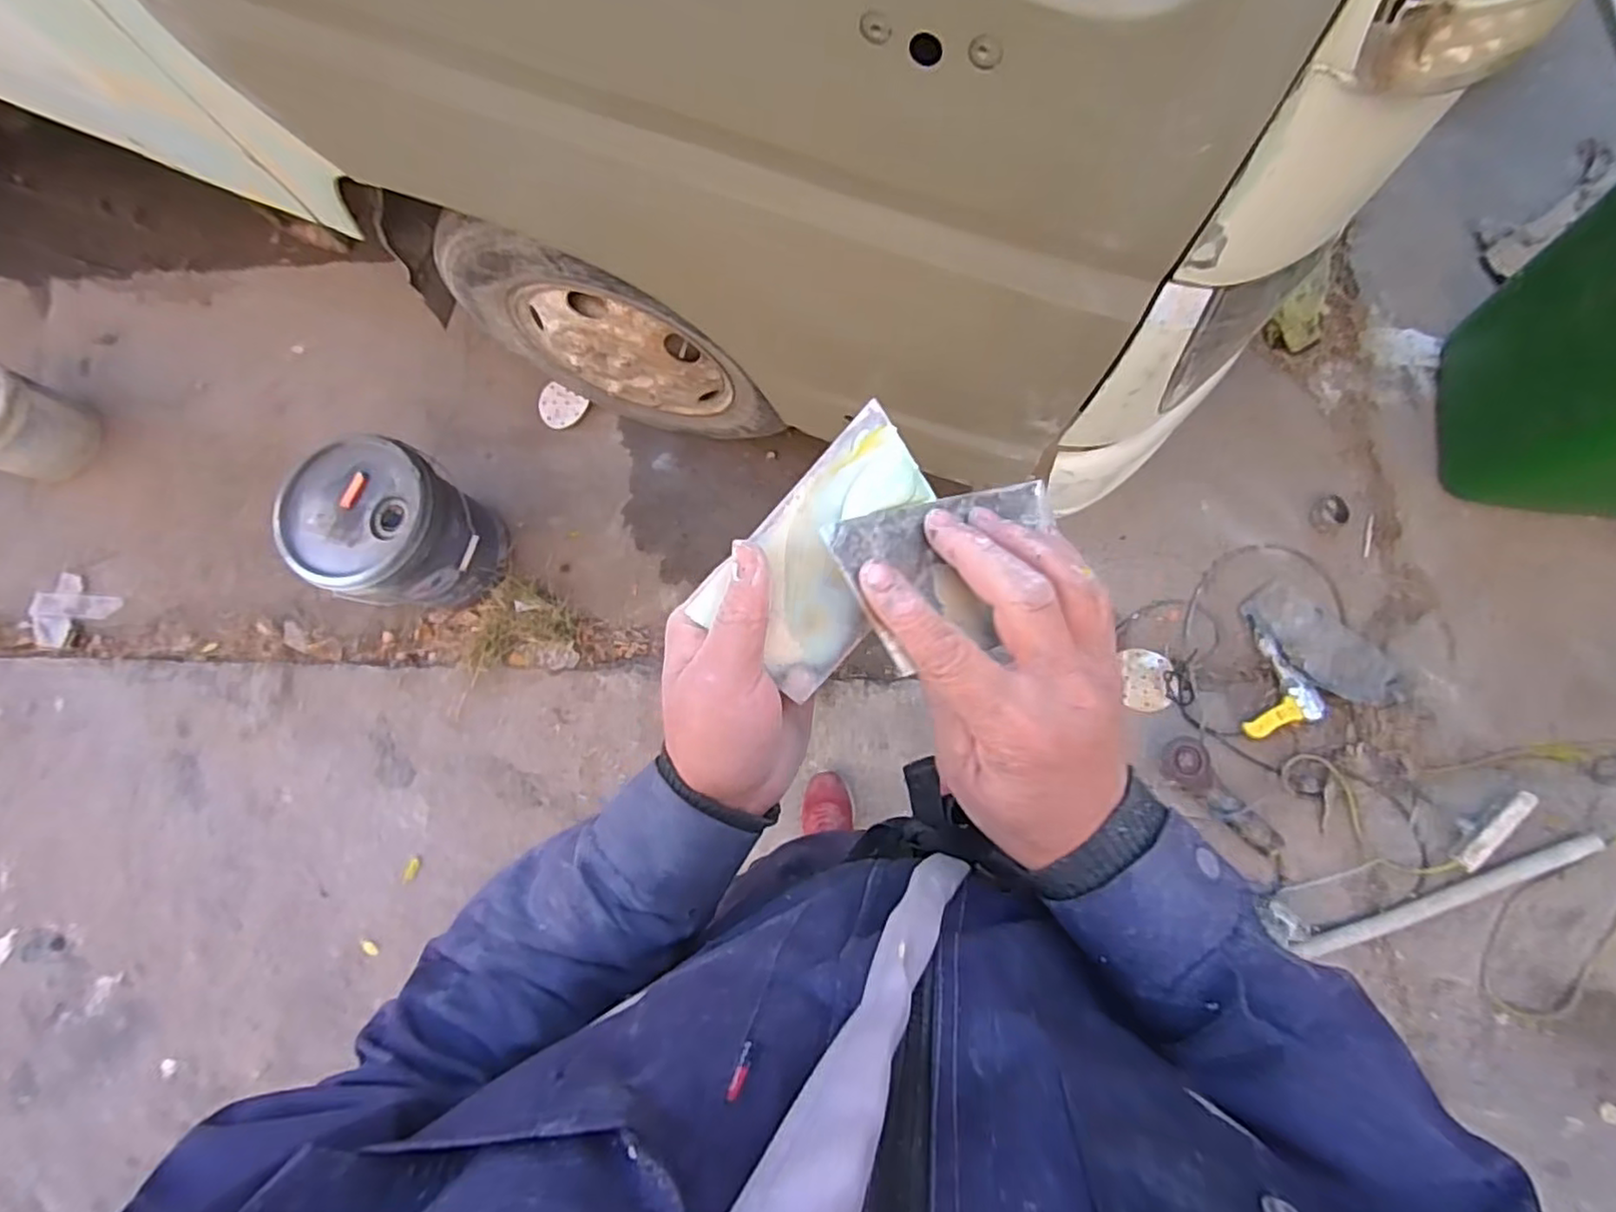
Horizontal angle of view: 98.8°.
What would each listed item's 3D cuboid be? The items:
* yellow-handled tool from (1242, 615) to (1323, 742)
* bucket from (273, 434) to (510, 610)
[{"bbox_3d":[0.934,0.134,1.390,0.126,0.066,0.263,3,65,7],"label":"yellow-handled tool"},{"bbox_3d":[-0.866,-0.165,1.495,0.310,0.358,0.306,-1,80,5],"label":"bucket"}]

